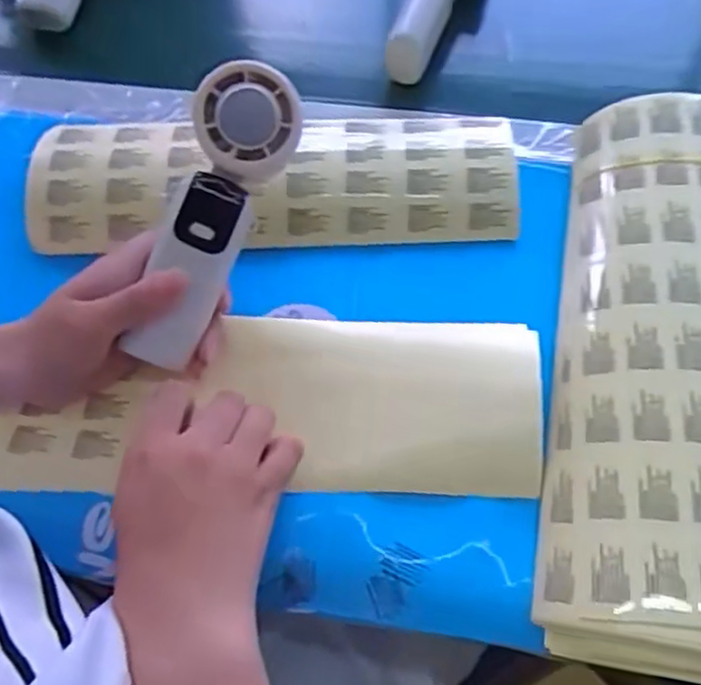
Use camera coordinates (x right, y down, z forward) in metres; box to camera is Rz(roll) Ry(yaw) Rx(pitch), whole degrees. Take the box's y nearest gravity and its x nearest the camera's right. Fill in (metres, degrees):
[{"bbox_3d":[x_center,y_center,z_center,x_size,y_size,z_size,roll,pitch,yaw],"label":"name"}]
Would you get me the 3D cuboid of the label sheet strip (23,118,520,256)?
[{"bbox_3d":[-0.052,-0.104,0.440,0.309,0.031,0.085,-2,65,1],"label":"label sheet strip"}]

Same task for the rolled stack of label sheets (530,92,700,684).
[{"bbox_3d":[0.168,0.006,0.372,0.112,0.051,0.317,7,65,5],"label":"rolled stack of label sheets"}]

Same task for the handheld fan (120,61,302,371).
[{"bbox_3d":[-0.075,-0.066,0.373,0.049,0.036,0.165,24,100,12],"label":"handheld fan"}]

